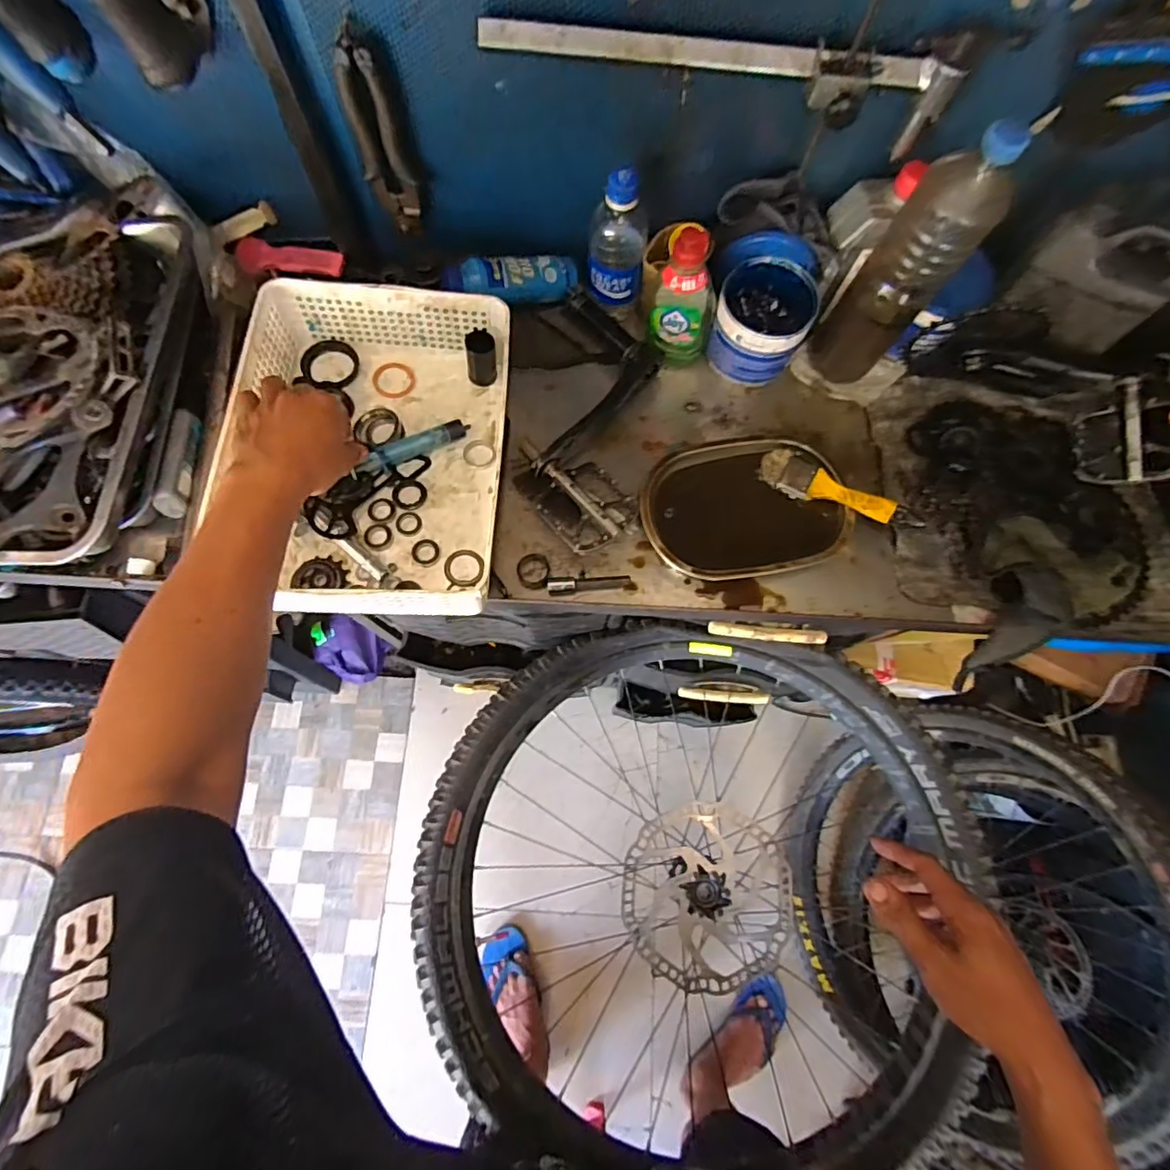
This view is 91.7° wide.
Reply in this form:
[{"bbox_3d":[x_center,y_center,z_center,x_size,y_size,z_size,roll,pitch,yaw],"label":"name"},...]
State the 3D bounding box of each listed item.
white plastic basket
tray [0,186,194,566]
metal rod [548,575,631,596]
[{"bbox_3d":[-0.203,-0.134,0.565,0.243,0.089,0.335,-1,73,-1],"label":"white plastic basket"},{"bbox_3d":[-0.546,-0.204,0.541,0.264,0.098,0.377,-2,73,-2],"label":"tray"},{"bbox_3d":[0.004,-0.004,0.583,0.083,0.015,0.018,-6,73,-3],"label":"metal rod"}]

